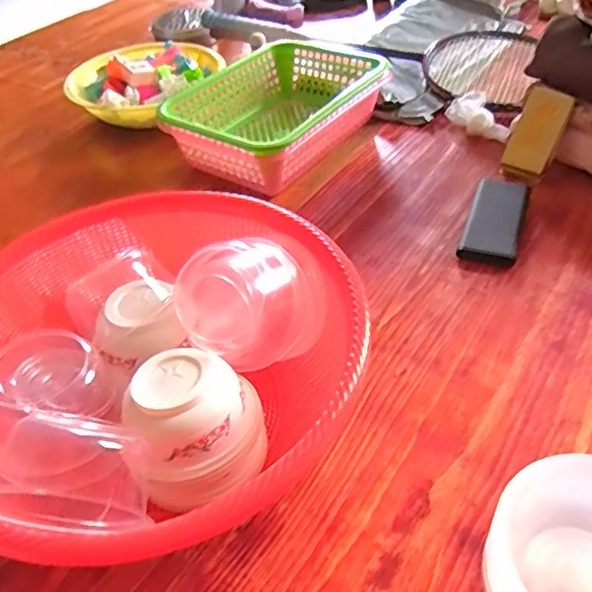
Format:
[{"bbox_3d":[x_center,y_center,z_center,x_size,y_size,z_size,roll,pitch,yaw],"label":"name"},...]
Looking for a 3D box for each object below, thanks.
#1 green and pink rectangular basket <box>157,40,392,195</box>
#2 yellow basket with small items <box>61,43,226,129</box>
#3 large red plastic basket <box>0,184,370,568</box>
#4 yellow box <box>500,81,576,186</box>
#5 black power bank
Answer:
[{"bbox_3d":[-0.019,-0.262,0.822,0.207,0.093,0.299,26,53,29],"label":"green and pink rectangular basket"},{"bbox_3d":[-0.248,-0.350,0.951,0.213,0.076,0.243,27,53,30],"label":"yellow basket with small items"},{"bbox_3d":[-0.117,0.068,0.482,0.334,0.126,0.334,3,45,10],"label":"large red plastic basket"},{"bbox_3d":[0.306,-0.205,0.734,0.058,0.116,0.020,26,19,26],"label":"yellow box"},{"bbox_3d":[0.237,-0.091,0.682,0.062,0.017,0.149,13,48,19],"label":"black power bank"}]

